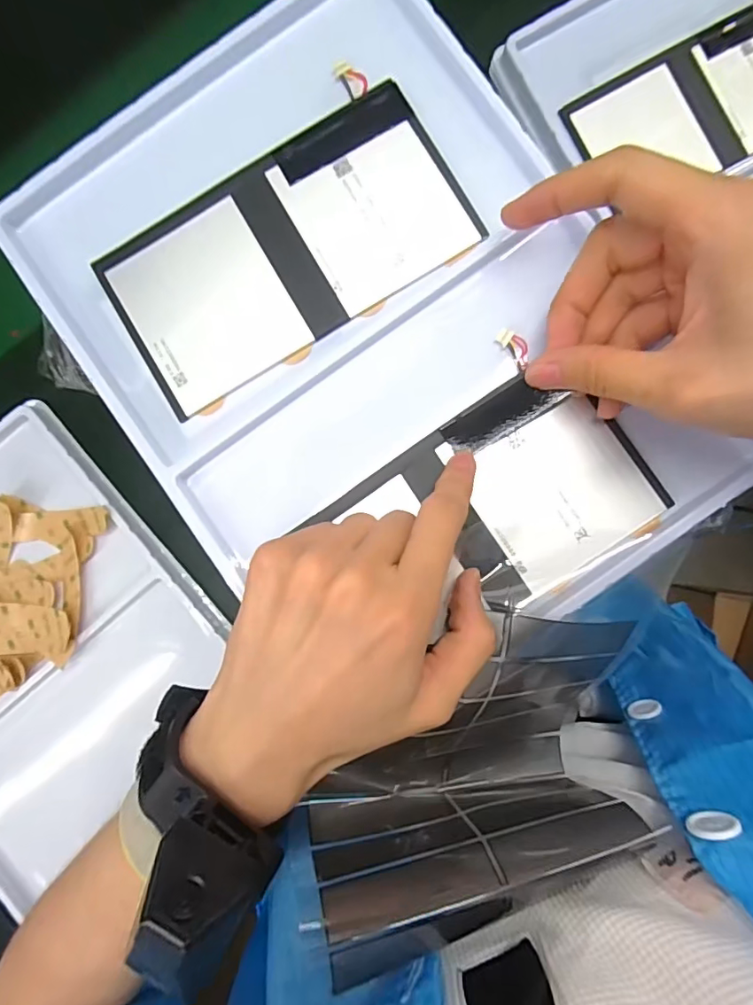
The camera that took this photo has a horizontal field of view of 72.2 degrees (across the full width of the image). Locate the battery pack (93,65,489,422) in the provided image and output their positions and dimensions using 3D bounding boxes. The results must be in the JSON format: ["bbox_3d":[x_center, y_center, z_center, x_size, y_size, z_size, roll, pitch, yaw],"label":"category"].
[{"bbox_3d":[-0.044,-0.123,0.253,0.169,0.004,0.094,-31,88,1],"label":"battery pack"}]

